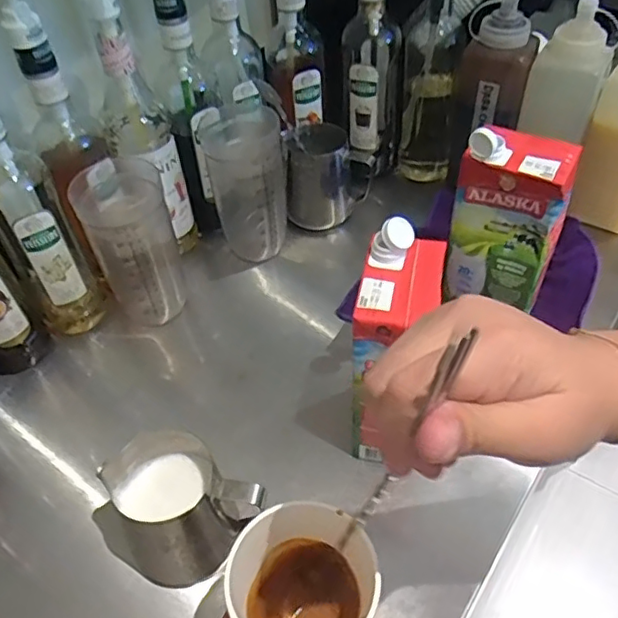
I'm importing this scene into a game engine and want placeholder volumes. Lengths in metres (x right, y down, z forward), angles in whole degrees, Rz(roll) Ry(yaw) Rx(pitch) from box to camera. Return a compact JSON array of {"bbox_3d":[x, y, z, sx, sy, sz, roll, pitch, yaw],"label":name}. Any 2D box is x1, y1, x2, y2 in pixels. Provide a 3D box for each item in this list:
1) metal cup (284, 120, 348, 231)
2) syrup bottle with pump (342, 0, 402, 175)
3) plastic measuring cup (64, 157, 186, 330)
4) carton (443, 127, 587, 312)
[{"bbox_3d":[0.009,-0.176,0.780,0.079,0.121,0.079,-3,47,3],"label":"metal cup"},{"bbox_3d":[0.077,-0.336,0.737,0.074,0.345,0.071,3,47,8],"label":"syrup bottle with pump"},{"bbox_3d":[-0.189,-0.067,0.654,0.083,0.171,0.113,-19,48,-12],"label":"plastic measuring cup"},{"bbox_3d":[0.195,-0.087,0.584,0.096,0.185,0.062,23,53,24],"label":"carton"}]

